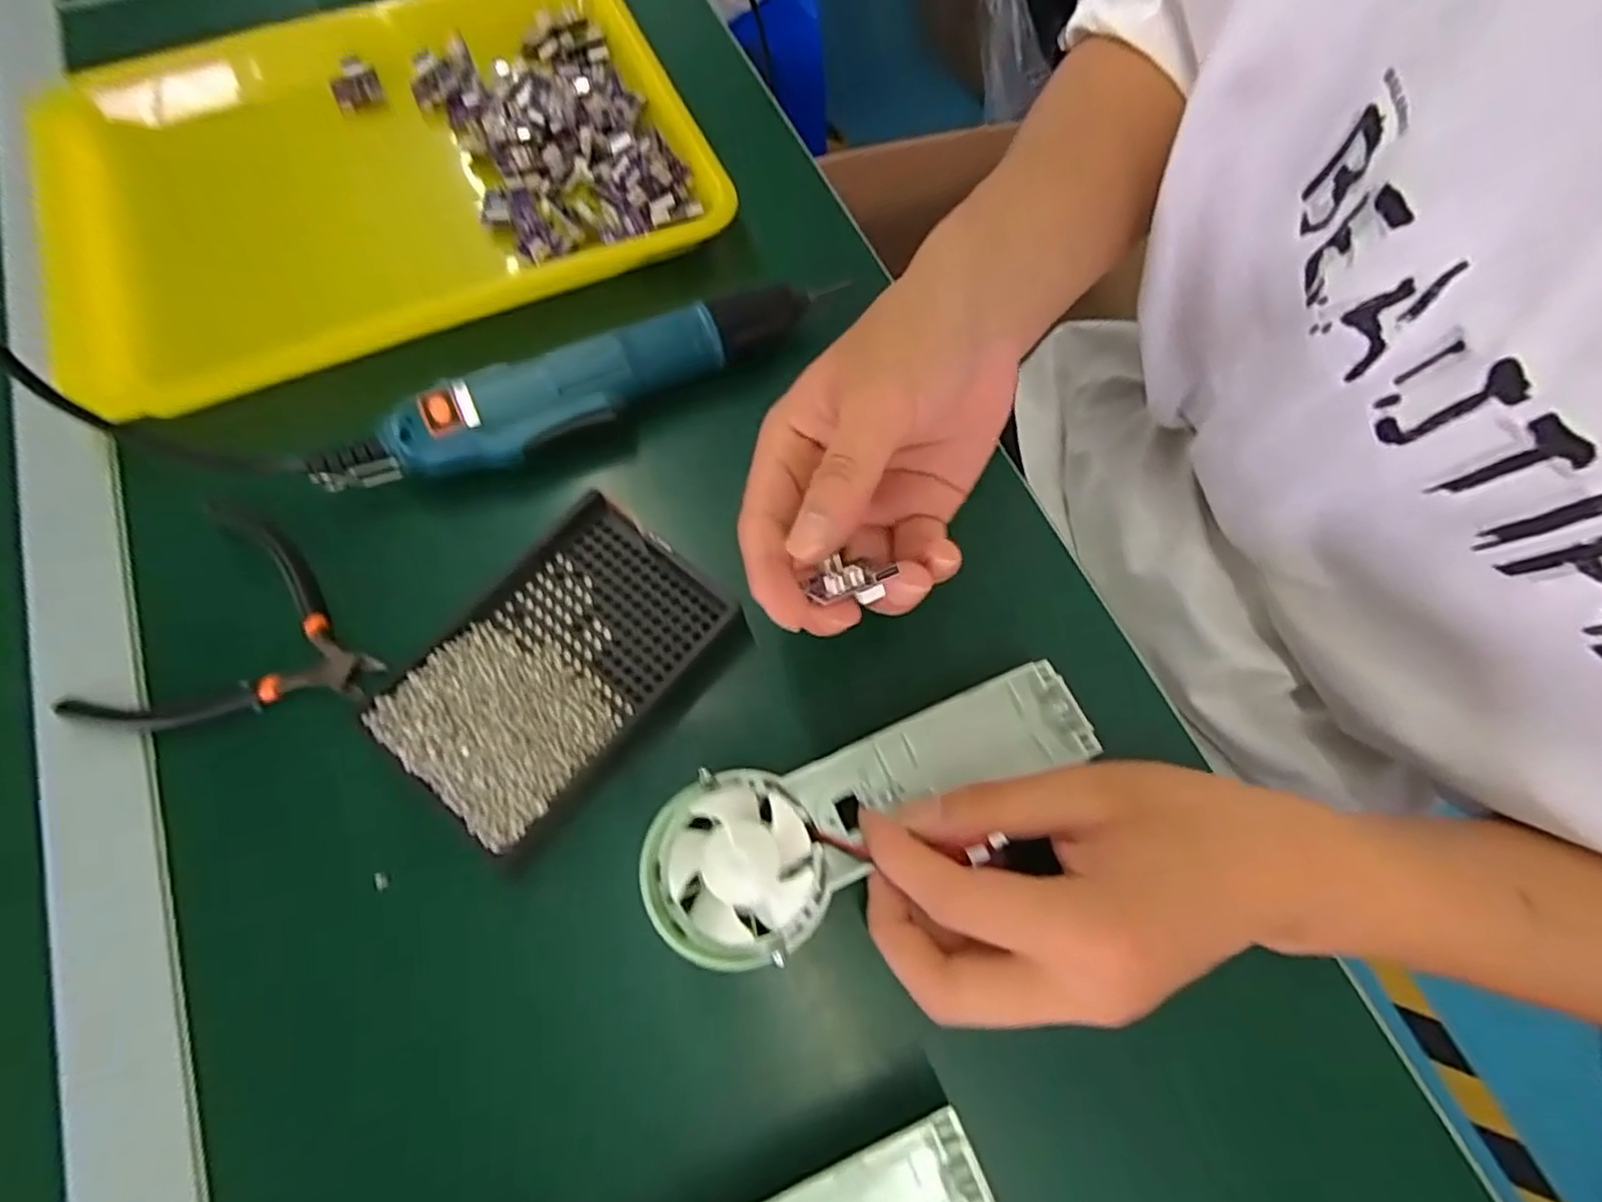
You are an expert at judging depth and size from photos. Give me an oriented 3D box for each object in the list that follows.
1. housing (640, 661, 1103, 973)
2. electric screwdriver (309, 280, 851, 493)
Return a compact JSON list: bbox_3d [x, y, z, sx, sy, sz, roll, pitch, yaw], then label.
[{"bbox_3d":[0.029,0.072,0.261,0.174,0.025,0.060,-20,70,-18],"label":"housing"},{"bbox_3d":[-0.101,-0.102,0.338,0.245,0.036,0.037,-23,70,-11],"label":"electric screwdriver"}]

